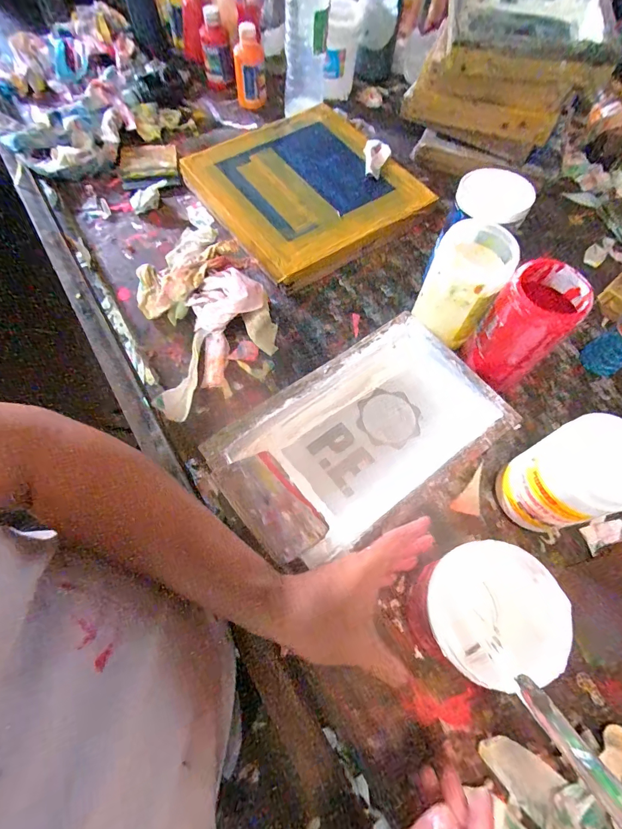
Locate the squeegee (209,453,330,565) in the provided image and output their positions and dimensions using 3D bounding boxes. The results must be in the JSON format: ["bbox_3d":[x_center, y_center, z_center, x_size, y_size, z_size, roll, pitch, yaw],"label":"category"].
[{"bbox_3d":[-0.043,0.098,0.441,0.125,0.009,0.096,45,31,16],"label":"squeegee"}]

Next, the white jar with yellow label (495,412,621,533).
[{"bbox_3d":[0.279,0.074,0.442,0.085,0.156,0.089,1,64,-2],"label":"white jar with yellow label"}]

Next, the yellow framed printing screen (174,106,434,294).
[{"bbox_3d":[0.001,-0.419,0.708,0.374,0.059,0.352,-35,70,-17],"label":"yellow framed printing screen"}]

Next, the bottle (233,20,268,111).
[{"bbox_3d":[-0.128,-0.723,0.825,0.065,0.132,0.056,-6,64,-5],"label":"bottle"}]

